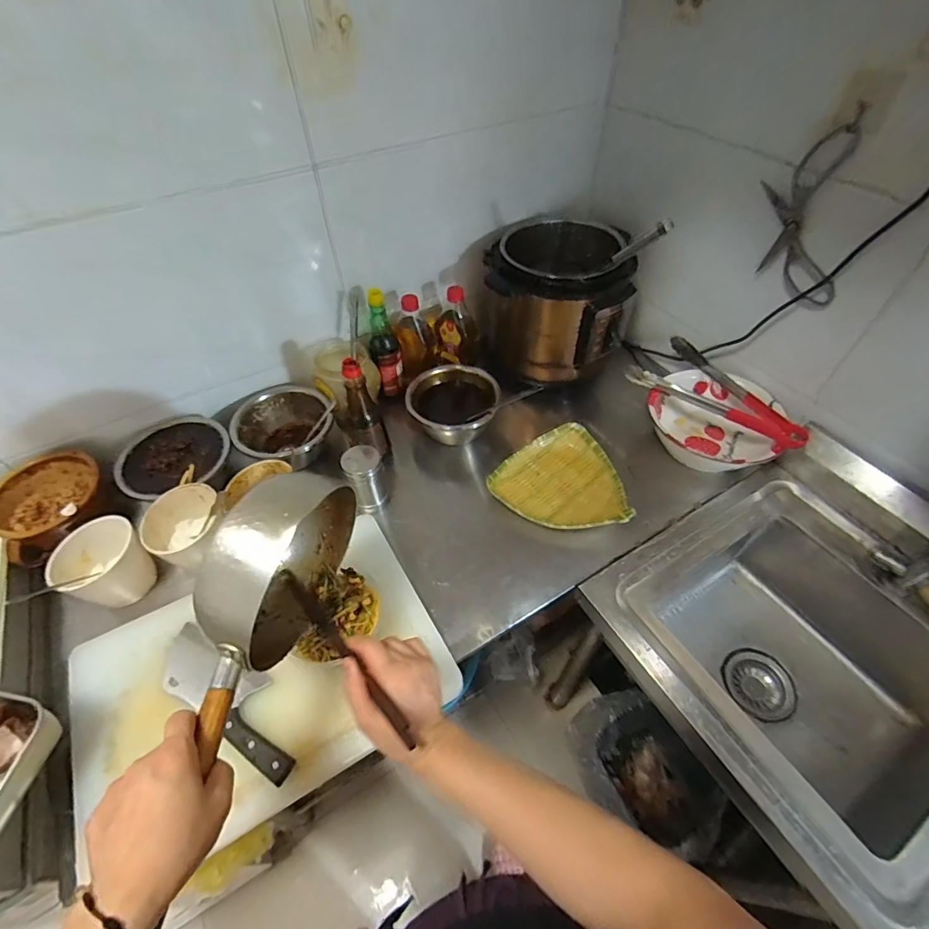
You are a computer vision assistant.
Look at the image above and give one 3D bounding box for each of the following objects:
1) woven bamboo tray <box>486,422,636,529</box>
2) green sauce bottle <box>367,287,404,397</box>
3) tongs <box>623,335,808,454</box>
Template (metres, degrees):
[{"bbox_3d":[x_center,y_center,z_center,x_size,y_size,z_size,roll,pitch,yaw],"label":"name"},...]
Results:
[{"bbox_3d":[0.183,0.034,0.814,0.232,0.058,0.215,31,57,24],"label":"woven bamboo tray"},{"bbox_3d":[-0.154,-0.232,0.897,0.057,0.209,0.053,-10,51,-7],"label":"green sauce bottle"},{"bbox_3d":[0.463,-0.126,0.853,0.132,0.045,0.312,-32,57,-24],"label":"tongs"}]

